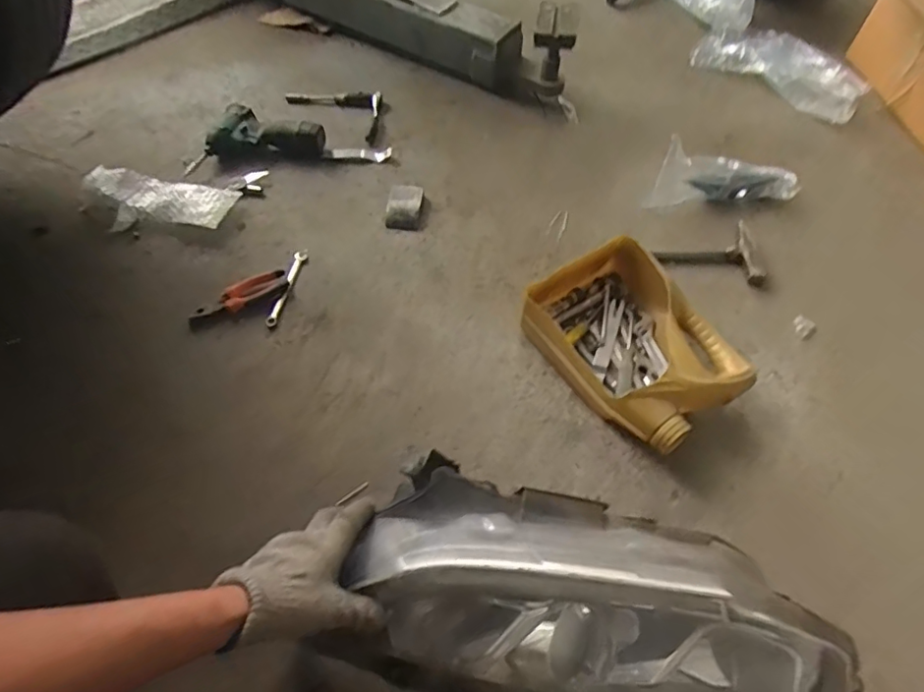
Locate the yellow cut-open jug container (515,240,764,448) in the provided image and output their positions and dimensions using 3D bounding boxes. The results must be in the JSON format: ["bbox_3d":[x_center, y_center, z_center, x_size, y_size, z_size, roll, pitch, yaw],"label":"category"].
[{"bbox_3d":[0.239,-0.002,0.820,0.218,0.085,0.288,-27,59,-17],"label":"yellow cut-open jug container"}]

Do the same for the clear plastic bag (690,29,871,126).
[{"bbox_3d":[0.720,-0.634,1.286,0.210,0.047,0.379,-32,61,-20],"label":"clear plastic bag"}]

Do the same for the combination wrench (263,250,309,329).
[{"bbox_3d":[-0.279,-0.093,0.916,0.021,0.012,0.155,8,56,5],"label":"combination wrench"}]

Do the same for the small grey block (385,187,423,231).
[{"bbox_3d":[-0.103,-0.247,1.016,0.054,0.024,0.098,4,55,3],"label":"small grey block"}]

